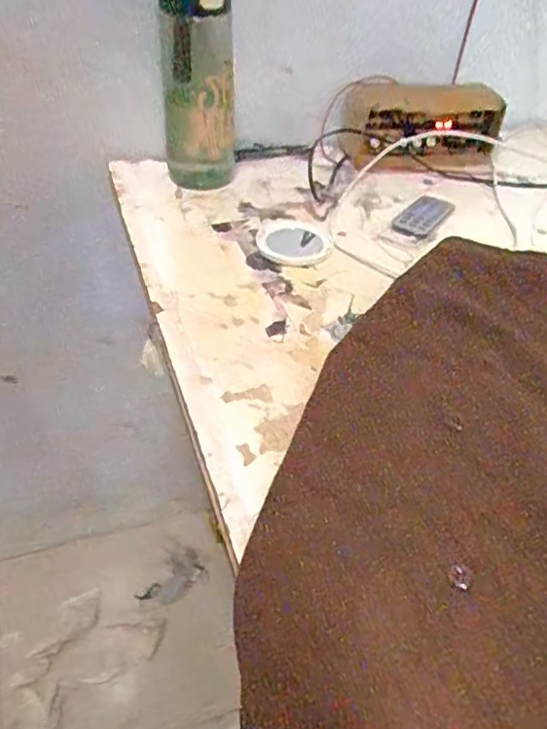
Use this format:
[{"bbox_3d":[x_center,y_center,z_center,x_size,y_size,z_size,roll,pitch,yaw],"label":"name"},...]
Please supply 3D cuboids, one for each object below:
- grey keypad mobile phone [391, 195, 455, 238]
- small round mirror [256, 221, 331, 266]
[{"bbox_3d":[0.163,-0.161,0.626,0.044,0.009,0.076,29,48,25],"label":"grey keypad mobile phone"},{"bbox_3d":[0.023,-0.123,0.571,0.069,0.008,0.079,30,50,21],"label":"small round mirror"}]

